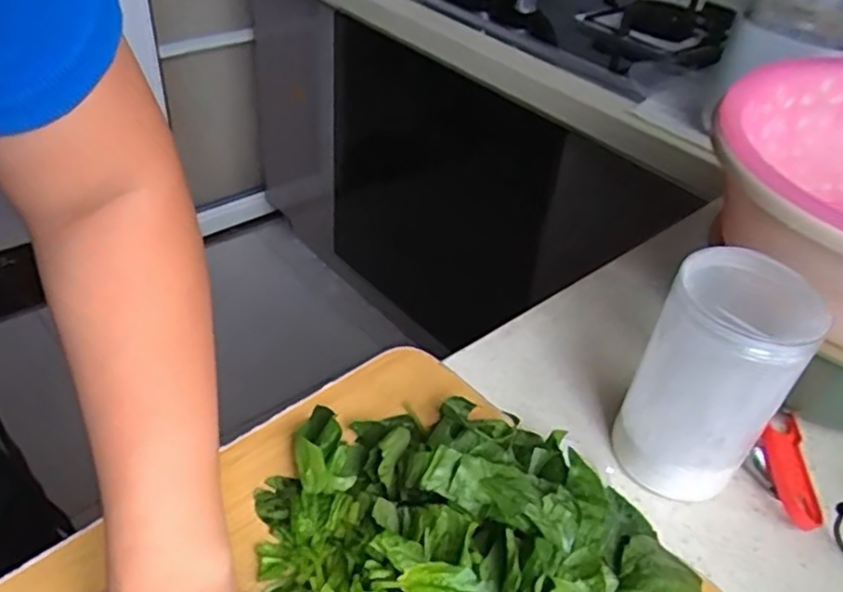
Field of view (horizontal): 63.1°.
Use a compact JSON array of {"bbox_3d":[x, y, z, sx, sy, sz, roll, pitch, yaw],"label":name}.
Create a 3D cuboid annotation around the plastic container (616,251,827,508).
[{"bbox_3d":[0.183,0.055,0.440,0.079,0.151,0.078,27,44,22],"label":"plastic container"}]

